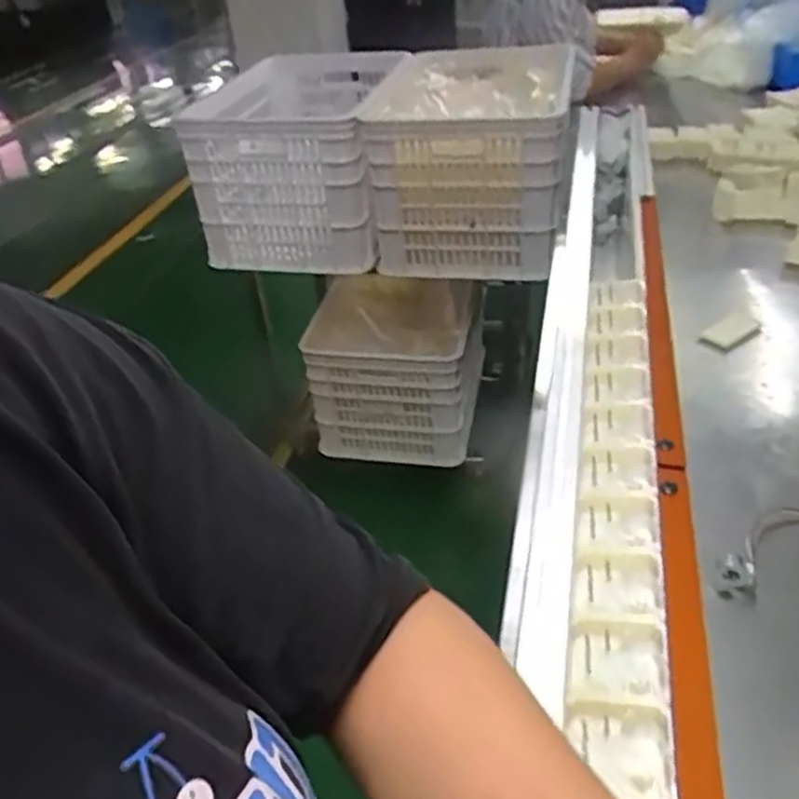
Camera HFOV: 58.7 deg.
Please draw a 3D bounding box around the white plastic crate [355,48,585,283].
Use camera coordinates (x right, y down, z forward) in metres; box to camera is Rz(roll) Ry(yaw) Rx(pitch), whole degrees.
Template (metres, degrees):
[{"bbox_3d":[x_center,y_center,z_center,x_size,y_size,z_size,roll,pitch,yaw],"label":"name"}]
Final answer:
[{"bbox_3d":[0.180,-0.524,1.541,0.366,0.317,0.611,6,39,15],"label":"white plastic crate"}]

